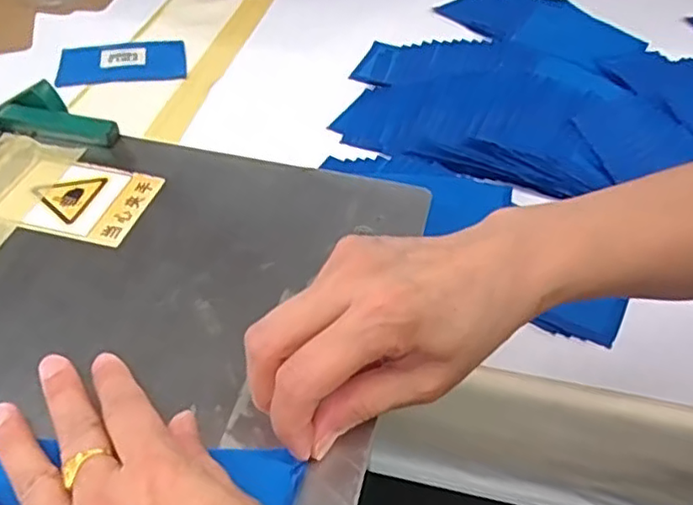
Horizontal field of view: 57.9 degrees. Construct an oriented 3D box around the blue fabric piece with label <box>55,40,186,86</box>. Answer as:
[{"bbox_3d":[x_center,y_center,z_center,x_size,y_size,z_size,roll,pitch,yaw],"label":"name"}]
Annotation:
[{"bbox_3d":[-0.254,-0.215,0.710,0.138,0.008,0.092,-8,47,-7],"label":"blue fabric piece with label"}]

